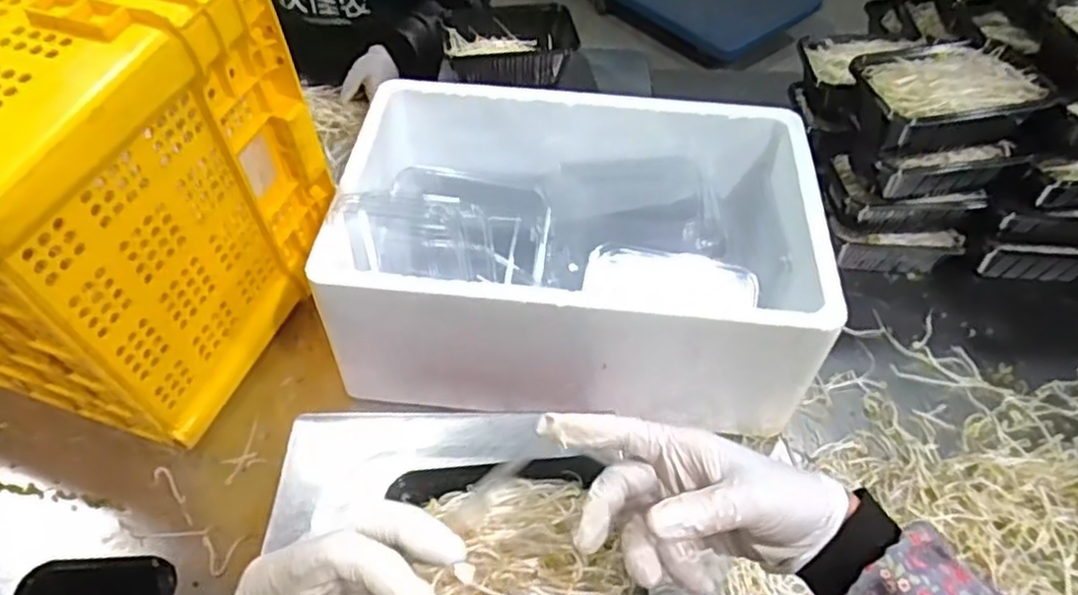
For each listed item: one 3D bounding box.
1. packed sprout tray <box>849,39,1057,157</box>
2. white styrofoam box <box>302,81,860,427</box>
[{"bbox_3d":[0.430,-0.220,0.752,0.173,0.063,0.116,-8,51,-7],"label":"packed sprout tray"},{"bbox_3d":[0.038,-0.055,0.758,0.465,0.174,0.321,2,51,0],"label":"white styrofoam box"}]

